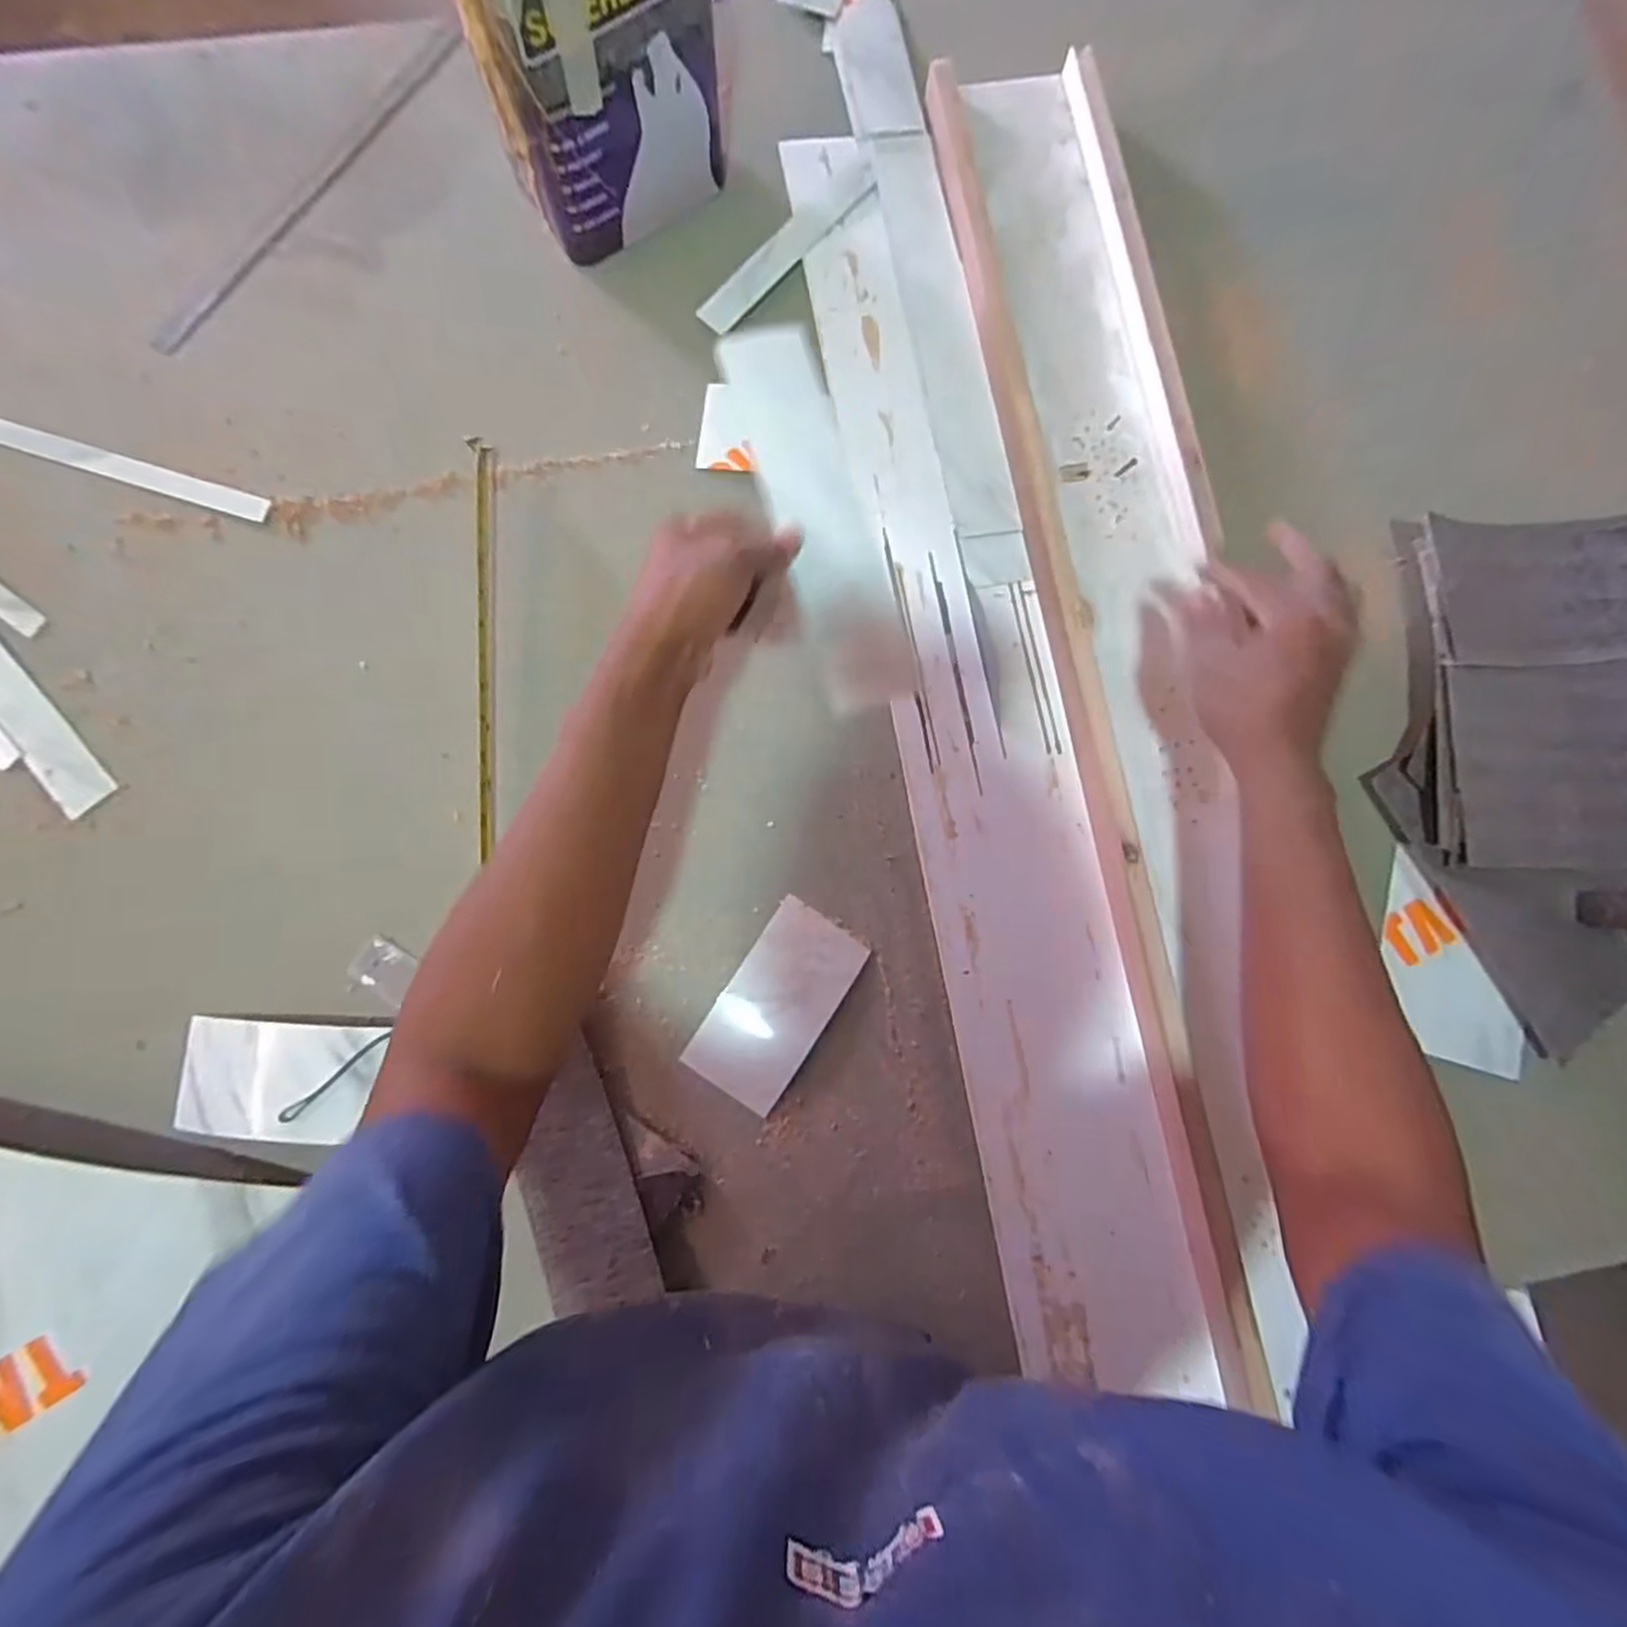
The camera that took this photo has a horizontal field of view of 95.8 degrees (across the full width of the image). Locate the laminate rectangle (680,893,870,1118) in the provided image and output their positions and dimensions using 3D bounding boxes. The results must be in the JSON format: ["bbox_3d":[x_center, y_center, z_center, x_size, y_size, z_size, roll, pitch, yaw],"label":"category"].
[{"bbox_3d":[-0.027,0.148,0.567,0.078,0.008,0.148,33,82,4],"label":"laminate rectangle"}]

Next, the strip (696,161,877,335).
[{"bbox_3d":[-0.021,-0.510,0.657,0.035,0.004,0.214,39,83,5],"label":"strip"}]

